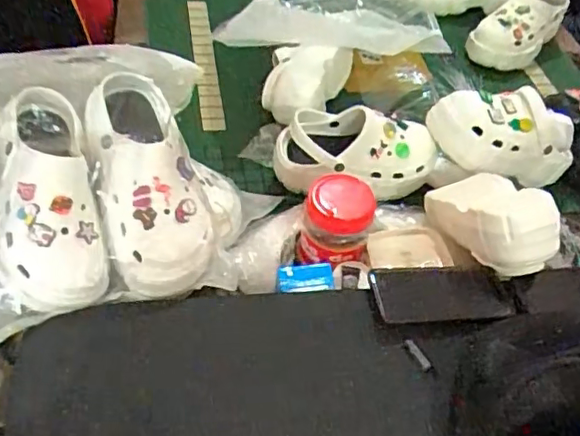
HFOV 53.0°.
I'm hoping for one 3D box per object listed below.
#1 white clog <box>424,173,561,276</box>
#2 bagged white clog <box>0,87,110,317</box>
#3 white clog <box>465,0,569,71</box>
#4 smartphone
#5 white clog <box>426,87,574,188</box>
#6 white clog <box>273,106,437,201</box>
[{"bbox_3d":[0.254,-0.011,0.761,0.099,0.085,0.218,-3,27,-8],"label":"white clog"},{"bbox_3d":[-0.277,-0.026,0.646,0.117,0.074,0.259,-9,77,-14],"label":"bagged white clog"},{"bbox_3d":[0.480,-0.392,1.194,0.251,0.096,0.115,-36,58,-11],"label":"white clog"},{"bbox_3d":[0.174,0.087,0.679,0.156,0.009,0.080,0,47,-6],"label":"smartphone"},{"bbox_3d":[0.331,-0.130,0.902,0.250,0.112,0.092,11,44,-21],"label":"white clog"},{"bbox_3d":[0.100,-0.094,0.879,0.243,0.104,0.094,2,49,-5],"label":"white clog"}]

